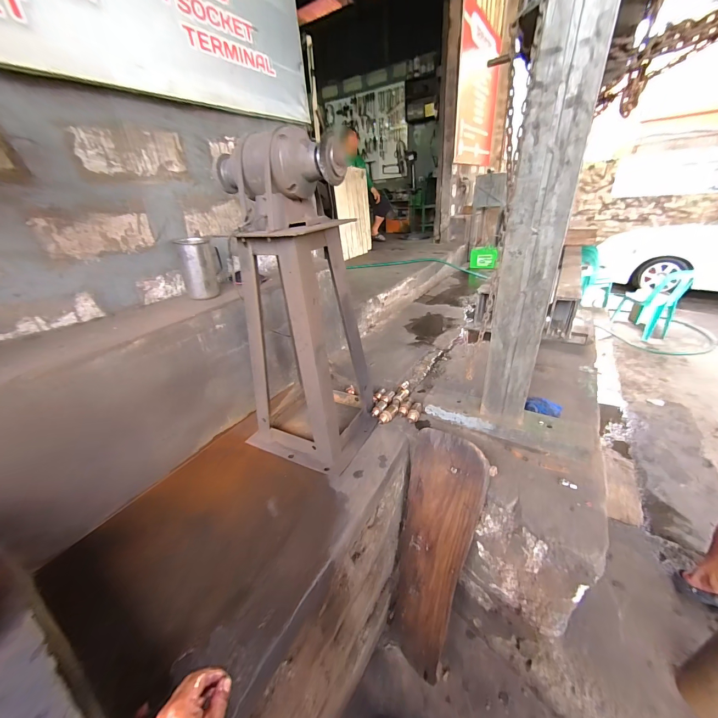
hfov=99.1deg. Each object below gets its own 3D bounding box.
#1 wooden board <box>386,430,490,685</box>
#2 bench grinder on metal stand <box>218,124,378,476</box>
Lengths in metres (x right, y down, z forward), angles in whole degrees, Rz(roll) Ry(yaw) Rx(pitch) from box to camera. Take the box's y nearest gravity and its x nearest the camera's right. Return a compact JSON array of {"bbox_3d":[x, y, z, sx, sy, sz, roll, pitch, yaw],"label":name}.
[{"bbox_3d":[0.258,0.708,1.105,0.027,0.911,0.266,-2,13,-40],"label":"wooden board"},{"bbox_3d":[-0.205,-0.135,1.033,0.423,0.939,0.366,10,32,25],"label":"bench grinder on metal stand"}]

